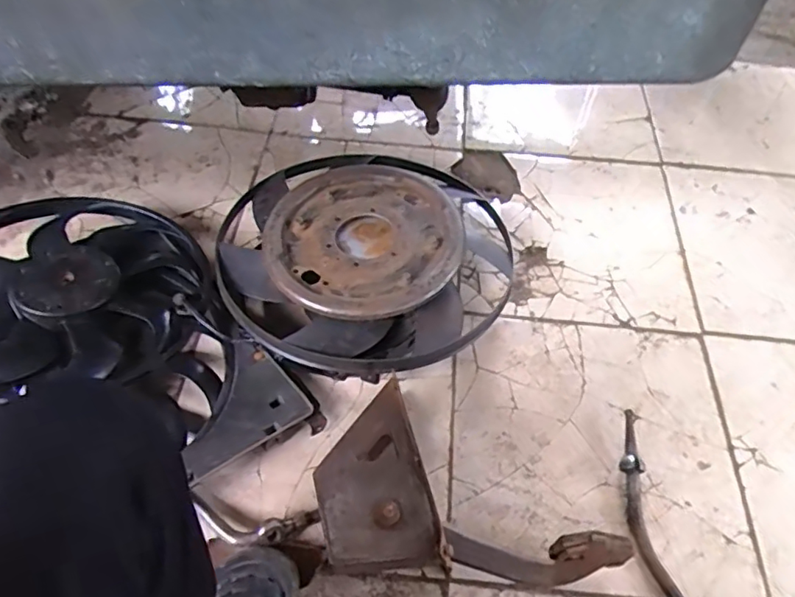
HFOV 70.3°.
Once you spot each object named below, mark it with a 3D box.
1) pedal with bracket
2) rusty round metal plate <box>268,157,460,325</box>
[{"bbox_3d":[0.070,0.244,0.740,0.397,0.112,0.232,1,56,0],"label":"pedal with bracket"},{"bbox_3d":[-0.053,-0.099,0.874,0.295,0.032,0.295,-1,56,1],"label":"rusty round metal plate"}]

